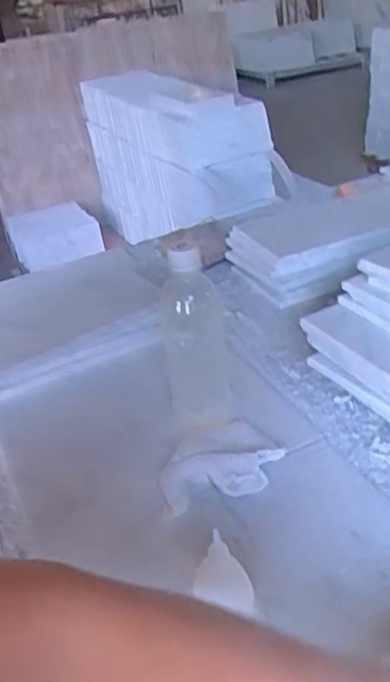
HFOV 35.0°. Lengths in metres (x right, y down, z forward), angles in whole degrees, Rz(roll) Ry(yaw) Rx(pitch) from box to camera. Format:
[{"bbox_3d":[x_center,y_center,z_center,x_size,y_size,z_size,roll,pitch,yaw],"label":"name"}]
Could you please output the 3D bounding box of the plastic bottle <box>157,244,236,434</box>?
[{"bbox_3d":[0.003,0.006,0.627,0.065,0.206,0.075,-4,33,0],"label":"plastic bottle"}]

